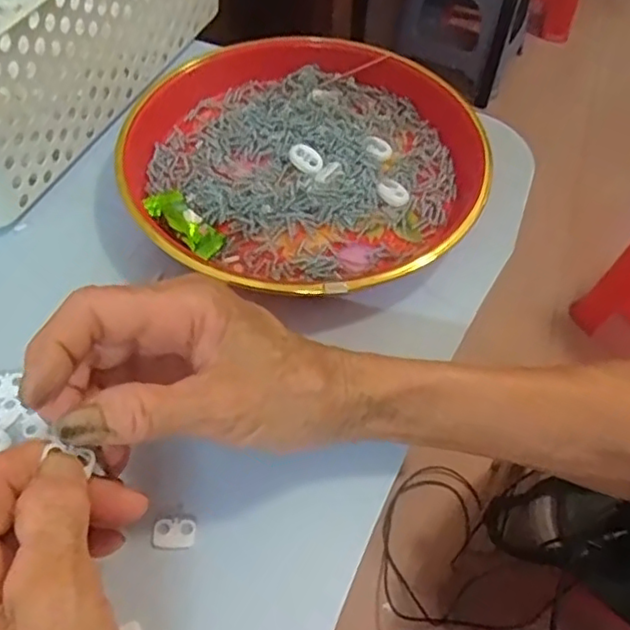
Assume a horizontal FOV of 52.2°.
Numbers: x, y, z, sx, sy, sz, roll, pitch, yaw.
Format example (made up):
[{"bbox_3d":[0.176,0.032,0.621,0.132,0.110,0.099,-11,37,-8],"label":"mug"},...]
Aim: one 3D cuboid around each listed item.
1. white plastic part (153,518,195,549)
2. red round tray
[{"bbox_3d":[-0.061,0.094,0.279,0.018,0.004,0.012,0,53,-3],"label":"white plastic part"},{"bbox_3d":[-0.009,-0.102,0.406,0.216,0.031,0.216,2,53,-2],"label":"red round tray"}]

